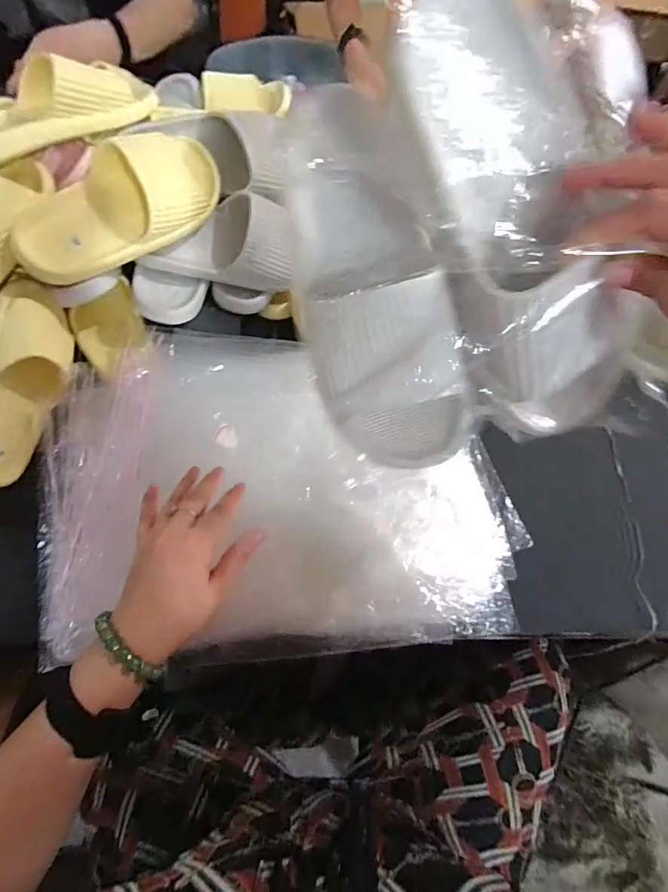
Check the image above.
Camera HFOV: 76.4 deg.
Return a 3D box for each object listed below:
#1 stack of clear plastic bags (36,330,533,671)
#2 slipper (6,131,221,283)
[{"bbox_3d":[-0.056,0.029,0.478,0.494,0.021,0.355,-1,65,-6],"label":"stack of clear plastic bags"},{"bbox_3d":[-0.238,-0.283,0.493,0.264,0.078,0.111,-32,110,-18],"label":"slipper"}]

